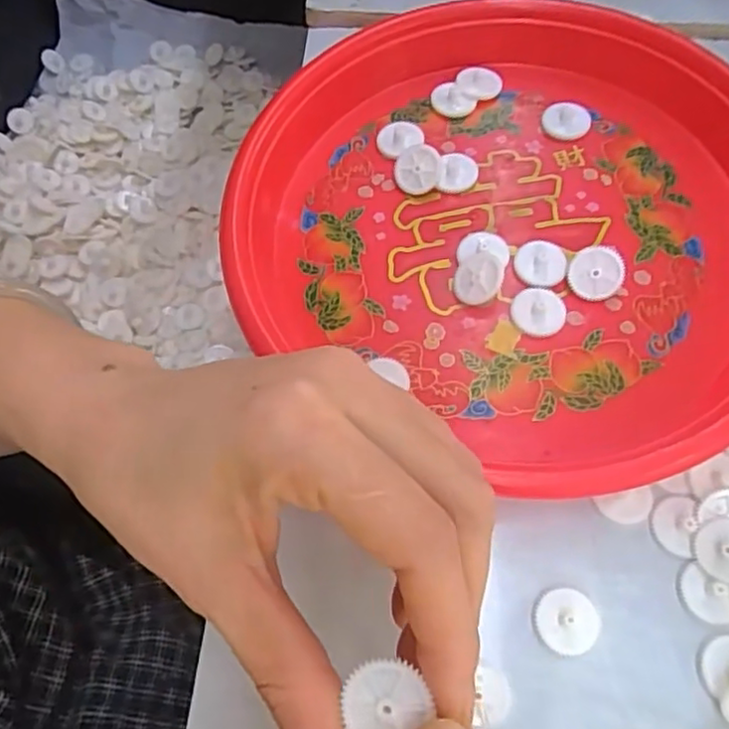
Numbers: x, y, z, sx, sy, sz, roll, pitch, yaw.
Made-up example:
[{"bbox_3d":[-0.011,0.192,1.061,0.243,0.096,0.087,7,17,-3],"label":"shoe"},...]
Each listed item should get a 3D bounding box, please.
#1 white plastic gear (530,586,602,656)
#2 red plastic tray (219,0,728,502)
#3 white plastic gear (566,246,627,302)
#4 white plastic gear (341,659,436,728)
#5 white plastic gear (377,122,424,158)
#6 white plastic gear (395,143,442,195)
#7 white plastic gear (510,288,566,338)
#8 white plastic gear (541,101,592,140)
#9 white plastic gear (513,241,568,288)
[{"bbox_3d":[0.070,0.089,0.224,0.023,0.005,0.021,-5,66,2],"label":"white plastic gear"},{"bbox_3d":[0.068,-0.066,0.275,0.228,0.027,0.214,29,71,16],"label":"red plastic tray"},{"bbox_3d":[0.096,-0.038,0.267,0.022,0.004,0.023,2,101,11],"label":"white plastic gear"},{"bbox_3d":[0.004,0.079,0.150,0.019,0.006,0.019,0,67,1],"label":"white plastic gear"},{"bbox_3d":[0.017,-0.108,0.310,0.022,0.005,0.020,-1,66,3],"label":"white plastic gear"},{"bbox_3d":[0.024,-0.089,0.298,0.021,0.007,0.022,6,94,19],"label":"white plastic gear"},{"bbox_3d":[0.072,-0.022,0.267,0.021,0.005,0.021,-1,66,3],"label":"white plastic gear"},{"bbox_3d":[0.096,-0.116,0.306,0.022,0.004,0.019,18,68,11],"label":"white plastic gear"},{"bbox_3d":[0.075,-0.043,0.275,0.021,0.006,0.021,-1,66,3],"label":"white plastic gear"}]

